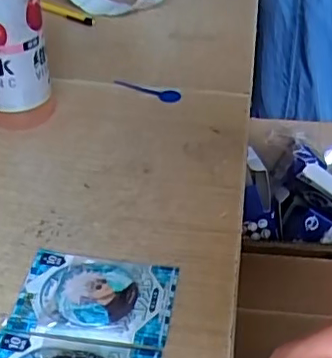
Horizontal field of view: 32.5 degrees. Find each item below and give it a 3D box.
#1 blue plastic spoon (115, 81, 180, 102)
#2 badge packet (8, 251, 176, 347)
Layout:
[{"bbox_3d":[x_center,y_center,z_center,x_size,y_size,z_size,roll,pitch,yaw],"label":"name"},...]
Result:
[{"bbox_3d":[-0.020,-0.093,0.590,0.072,0.009,0.016,24,45,25],"label":"blue plastic spoon"},{"bbox_3d":[-0.048,0.077,0.388,0.104,0.009,0.073,6,40,6],"label":"badge packet"}]

